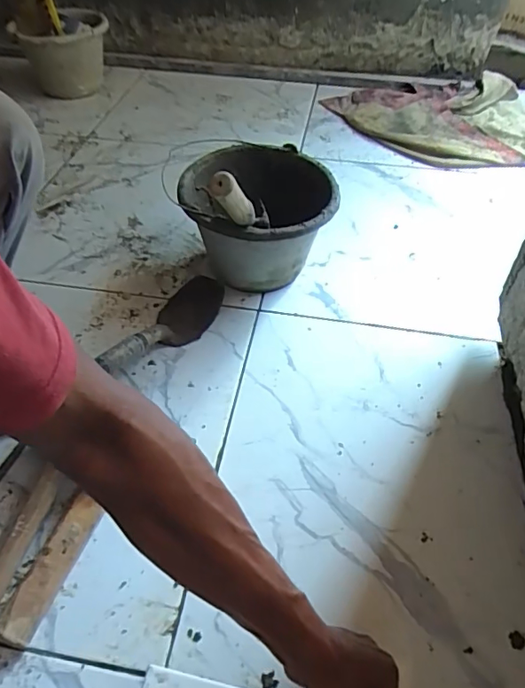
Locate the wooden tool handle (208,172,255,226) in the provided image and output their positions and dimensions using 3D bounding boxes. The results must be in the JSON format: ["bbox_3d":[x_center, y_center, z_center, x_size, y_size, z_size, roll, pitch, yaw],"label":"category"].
[{"bbox_3d":[-0.033,-0.176,0.632,0.027,0.127,0.030,20,87,17],"label":"wooden tool handle"}]

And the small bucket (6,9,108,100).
[{"bbox_3d":[-0.493,-0.723,1.264,0.209,0.169,0.185,-16,50,-15],"label":"small bucket"}]

